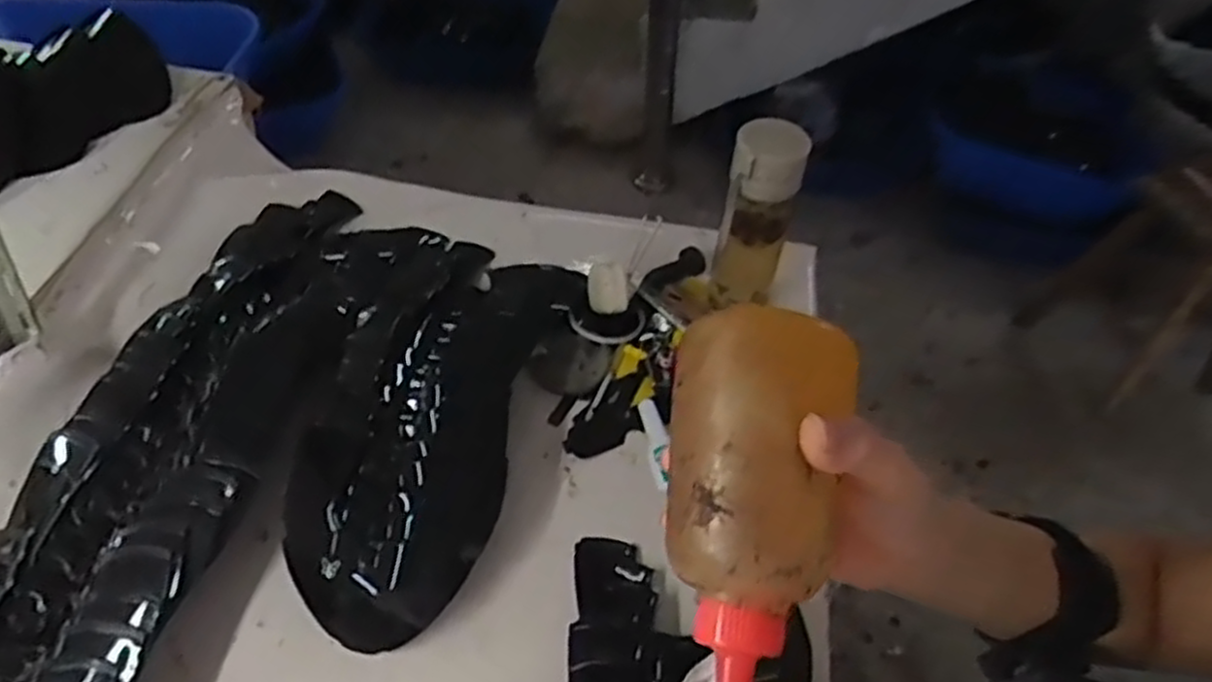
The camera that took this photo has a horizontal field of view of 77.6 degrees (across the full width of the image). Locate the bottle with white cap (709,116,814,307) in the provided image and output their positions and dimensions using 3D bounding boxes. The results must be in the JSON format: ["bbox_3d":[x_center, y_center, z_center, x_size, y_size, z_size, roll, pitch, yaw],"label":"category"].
[{"bbox_3d":[0.151,-0.122,0.757,0.066,0.206,0.064,8,50,4],"label":"bottle with white cap"}]

